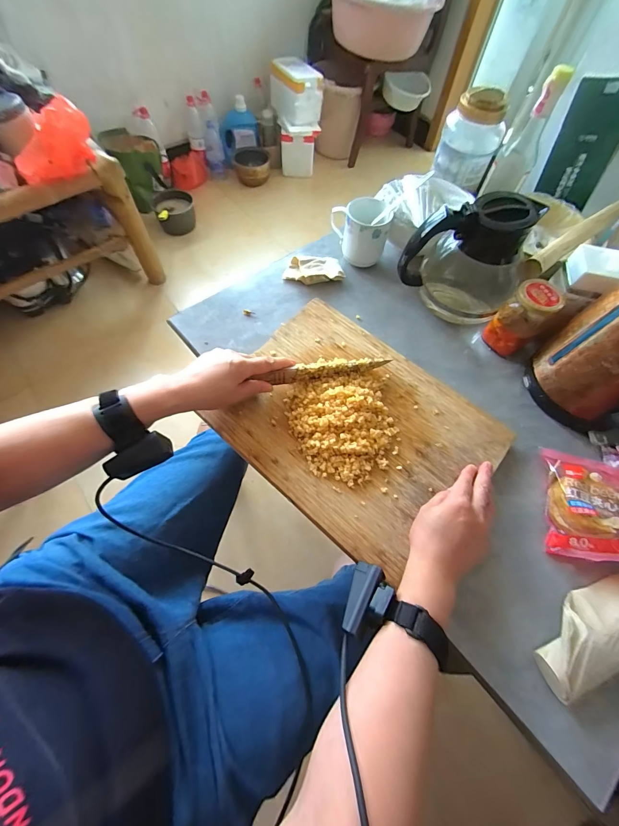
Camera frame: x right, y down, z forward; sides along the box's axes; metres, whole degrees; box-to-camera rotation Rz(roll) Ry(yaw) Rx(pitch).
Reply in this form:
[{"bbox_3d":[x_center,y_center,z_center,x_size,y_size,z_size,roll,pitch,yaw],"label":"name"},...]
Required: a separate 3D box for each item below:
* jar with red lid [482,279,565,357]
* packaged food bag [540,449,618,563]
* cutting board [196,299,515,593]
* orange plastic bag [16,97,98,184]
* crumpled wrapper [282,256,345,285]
[{"bbox_3d":[0.328,-0.144,0.509,0.057,0.108,0.061,1,64,-2],"label":"jar with red lid"},{"bbox_3d":[0.358,0.120,0.402,0.108,0.055,0.130,19,65,7],"label":"packaged food bag"},{"bbox_3d":[0.057,0.005,0.446,0.337,0.029,0.273,39,69,16],"label":"cutting board"},{"bbox_3d":[-0.698,-0.723,0.881,0.212,0.150,0.072,-30,69,-16],"label":"orange plastic bag"},{"bbox_3d":[0.007,-0.260,0.597,0.107,0.022,0.057,4,64,0],"label":"crumpled wrapper"}]

